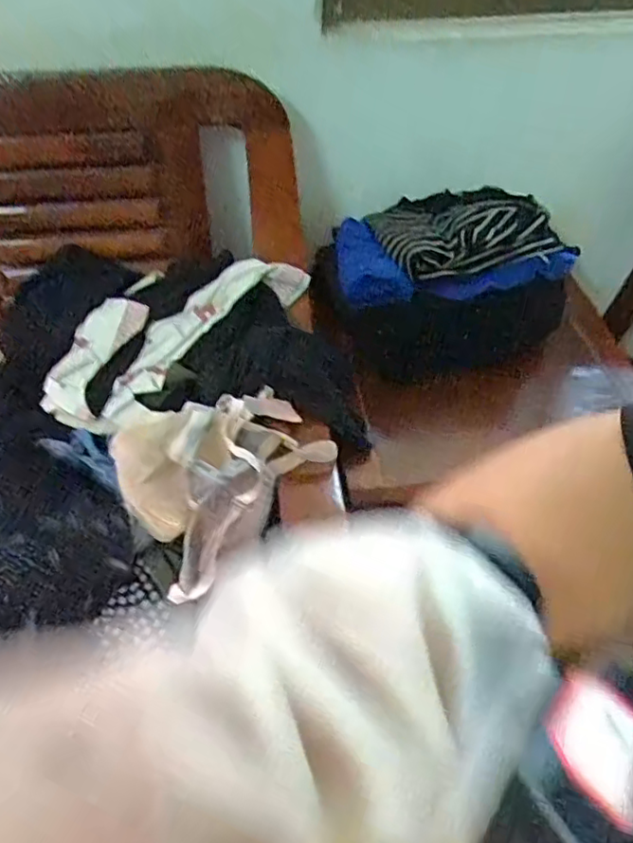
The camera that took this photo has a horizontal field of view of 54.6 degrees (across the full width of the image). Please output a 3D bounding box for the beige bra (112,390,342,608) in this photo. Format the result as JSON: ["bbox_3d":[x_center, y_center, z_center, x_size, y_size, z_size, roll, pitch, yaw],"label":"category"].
[{"bbox_3d":[-0.106,0.050,0.724,0.262,0.108,0.183,-35,62,-25],"label":"beige bra"}]

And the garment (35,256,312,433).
[{"bbox_3d":[-0.208,-0.132,0.853,0.396,0.083,0.155,-32,59,-4],"label":"garment"}]

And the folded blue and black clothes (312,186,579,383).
[{"bbox_3d":[0.191,-0.232,0.976,0.365,0.255,0.231,1,53,-2],"label":"folded blue and black clothes"}]

